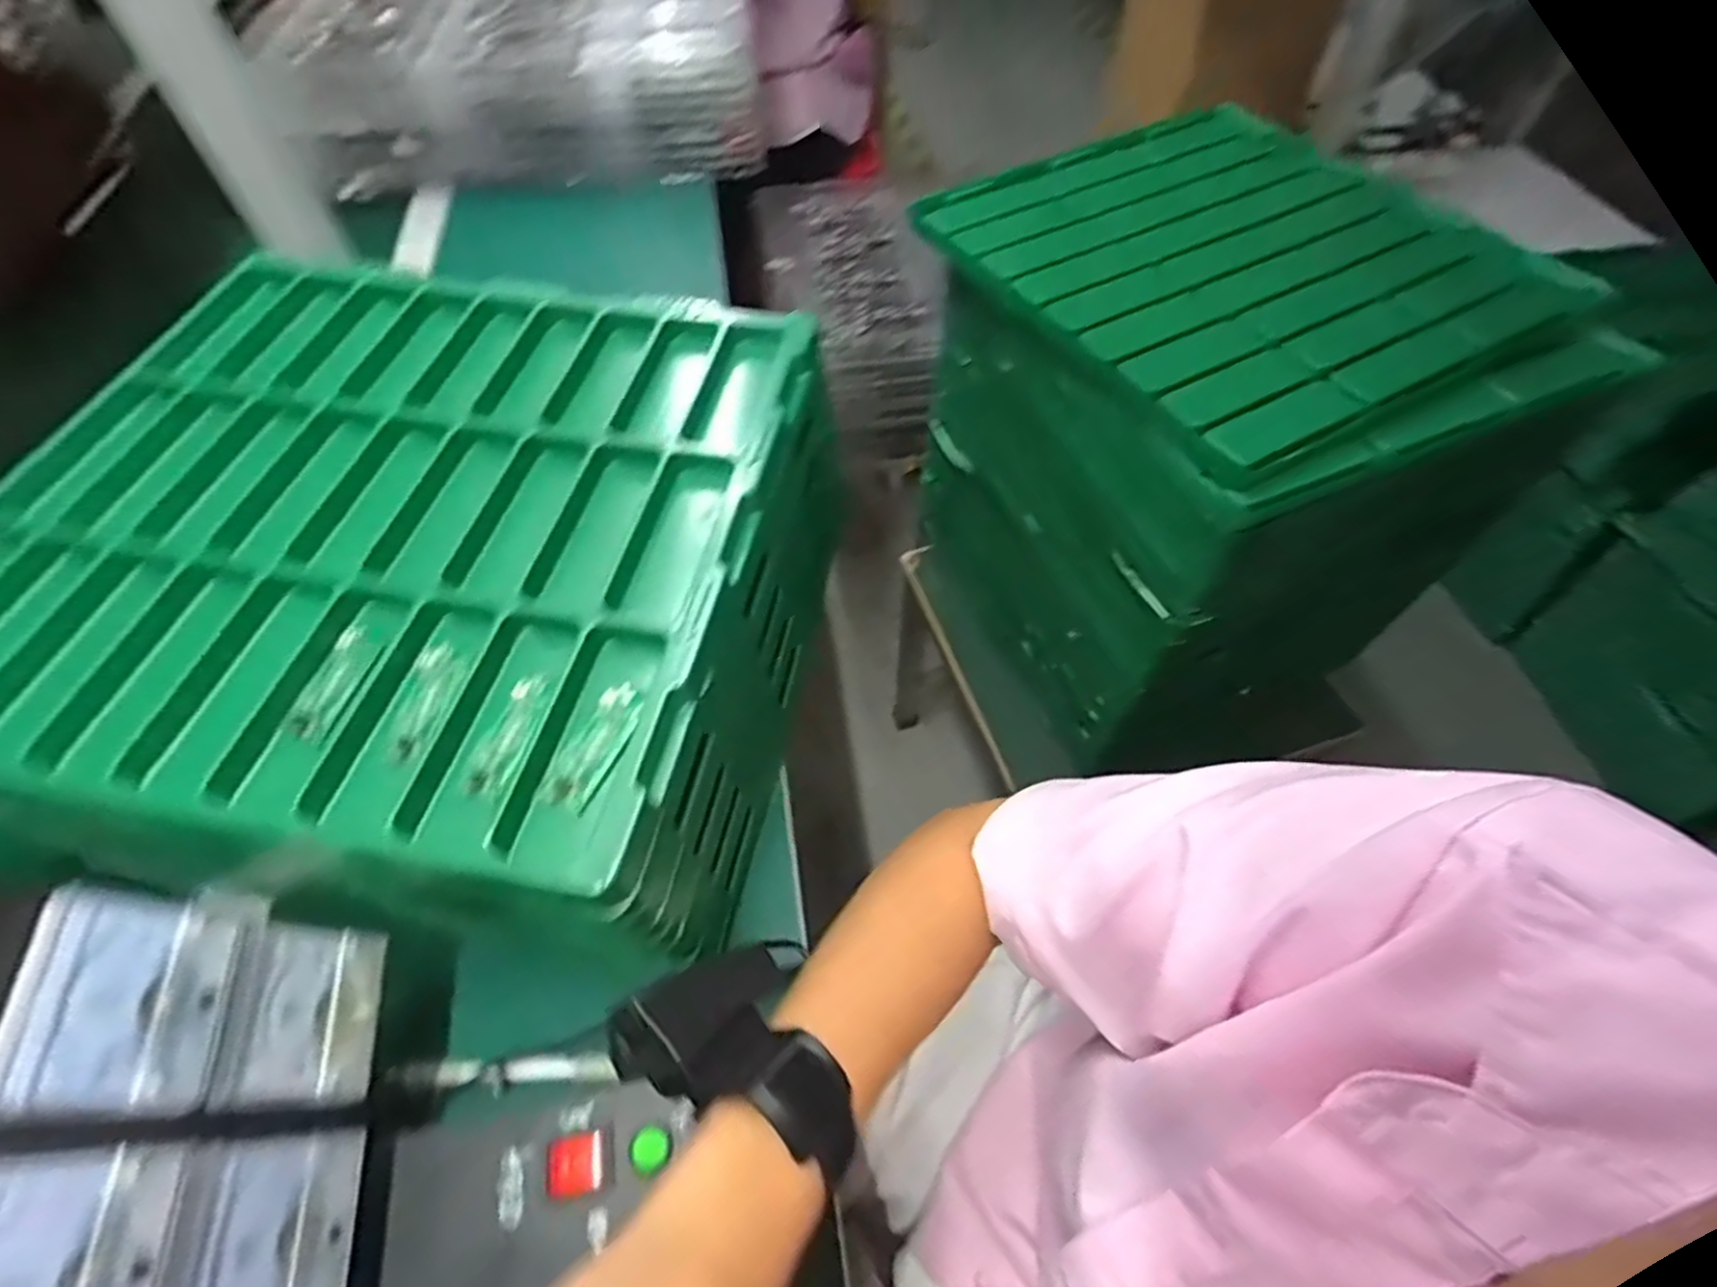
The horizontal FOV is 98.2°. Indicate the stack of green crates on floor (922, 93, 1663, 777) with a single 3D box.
[{"bbox_3d":[0.290,-0.186,0.723,0.317,0.387,0.427,-22,60,-14],"label":"stack of green crates on floor"}]

